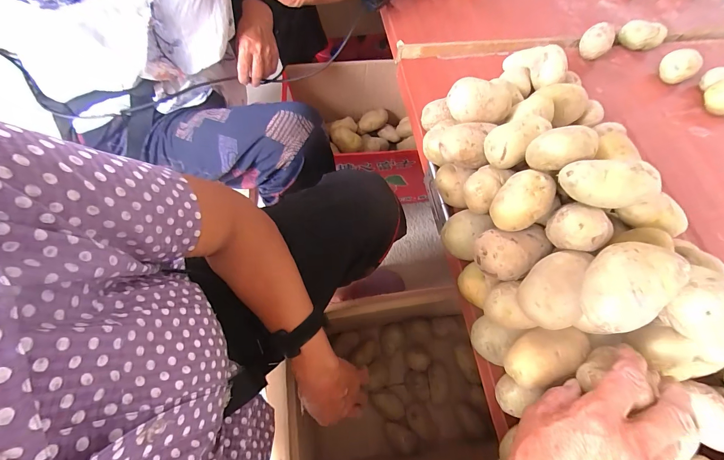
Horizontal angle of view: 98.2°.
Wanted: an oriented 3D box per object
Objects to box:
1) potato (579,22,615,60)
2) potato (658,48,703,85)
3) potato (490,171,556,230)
[{"bbox_3d":[0.423,-0.340,0.571,0.047,0.049,0.048,29,67,10],"label":"potato"},{"bbox_3d":[0.557,-0.285,0.558,0.053,0.049,0.052,-41,74,-19],"label":"potato"},{"bbox_3d":[0.168,-0.030,0.331,0.047,0.041,0.067,47,115,19],"label":"potato"}]

